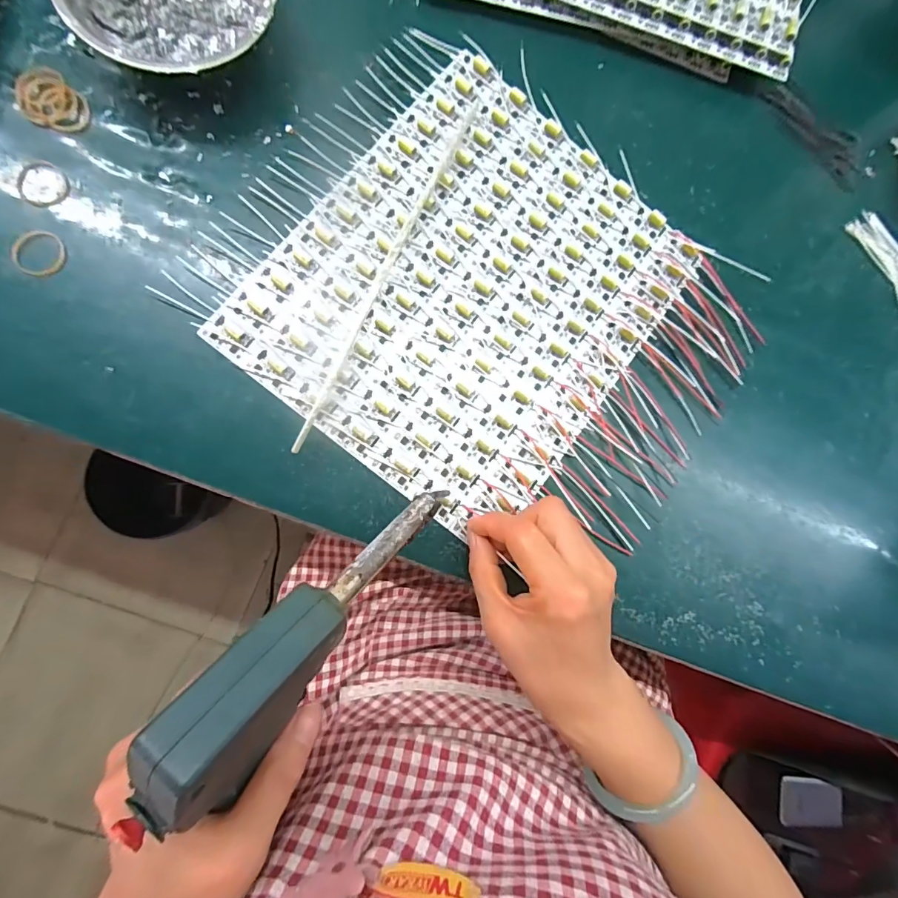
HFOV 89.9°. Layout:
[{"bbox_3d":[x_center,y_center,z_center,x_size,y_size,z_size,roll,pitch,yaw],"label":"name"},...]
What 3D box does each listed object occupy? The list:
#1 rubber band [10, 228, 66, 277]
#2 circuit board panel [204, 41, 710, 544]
[{"bbox_3d":[-0.258,-0.124,0.283,0.029,0.004,0.030,34,81,-4],"label":"rubber band"},{"bbox_3d":[0.019,-0.111,0.318,0.238,0.007,0.283,40,81,-3],"label":"circuit board panel"}]

